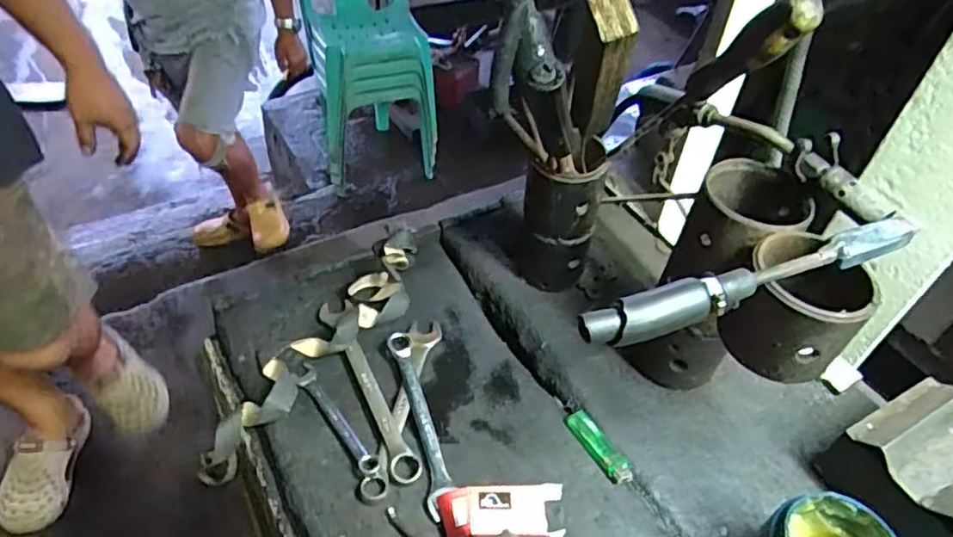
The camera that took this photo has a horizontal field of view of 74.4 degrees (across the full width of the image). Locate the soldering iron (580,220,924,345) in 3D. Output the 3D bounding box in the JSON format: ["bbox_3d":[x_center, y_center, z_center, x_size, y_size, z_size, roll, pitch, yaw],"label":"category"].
[{"bbox_3d":[0.195,0.008,0.430,0.267,0.030,0.028,-12,48,-18],"label":"soldering iron"}]

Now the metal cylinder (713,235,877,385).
[{"bbox_3d":[0.239,0.028,0.472,0.084,0.080,0.081,3,45,-3],"label":"metal cylinder"}]

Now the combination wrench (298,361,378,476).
[{"bbox_3d":[-0.137,0.142,0.603,0.022,0.010,0.146,-26,53,-28],"label":"combination wrench"}]

